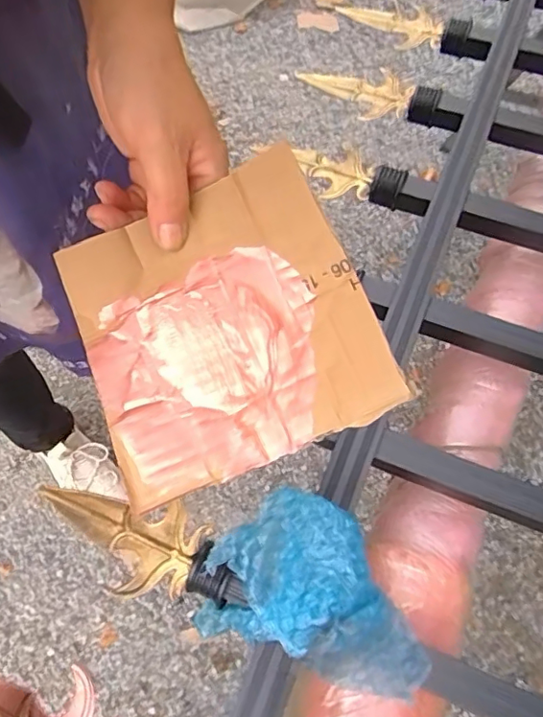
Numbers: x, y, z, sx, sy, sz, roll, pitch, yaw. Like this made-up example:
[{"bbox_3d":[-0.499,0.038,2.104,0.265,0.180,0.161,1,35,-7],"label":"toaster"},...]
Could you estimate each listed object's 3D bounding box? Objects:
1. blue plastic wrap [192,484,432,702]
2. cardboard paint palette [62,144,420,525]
[{"bbox_3d":[0.032,0.155,0.372,0.147,0.053,0.106,15,65,5],"label":"blue plastic wrap"},{"bbox_3d":[-0.027,-0.017,0.292,0.148,0.019,0.150,-23,80,4],"label":"cardboard paint palette"}]

